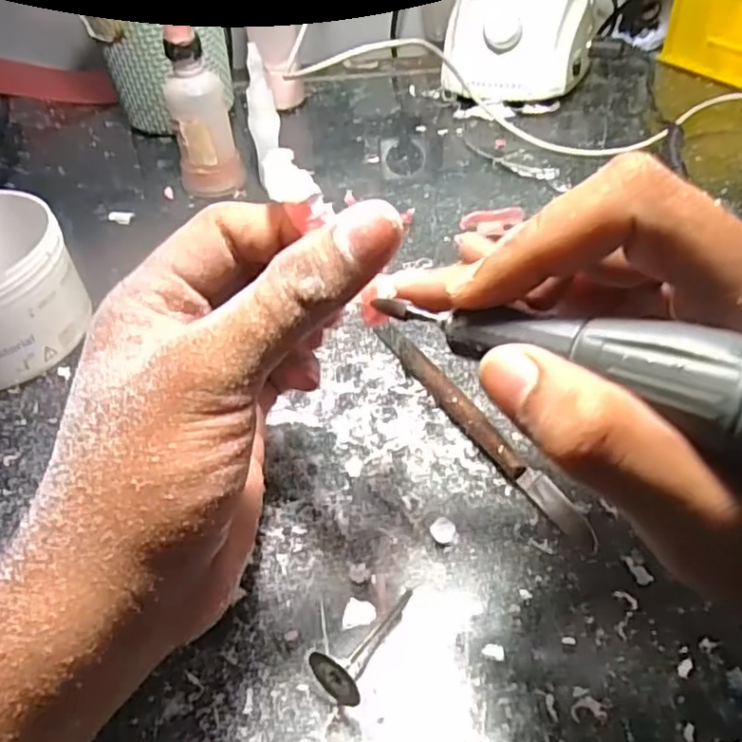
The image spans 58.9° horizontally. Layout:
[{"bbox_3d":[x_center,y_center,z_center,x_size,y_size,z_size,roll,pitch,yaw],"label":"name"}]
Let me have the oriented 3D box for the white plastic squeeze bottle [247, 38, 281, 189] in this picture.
[{"bbox_3d":[-0.069,-0.160,0.426,0.019,0.087,0.017,-19,48,-14],"label":"white plastic squeeze bottle"}]

